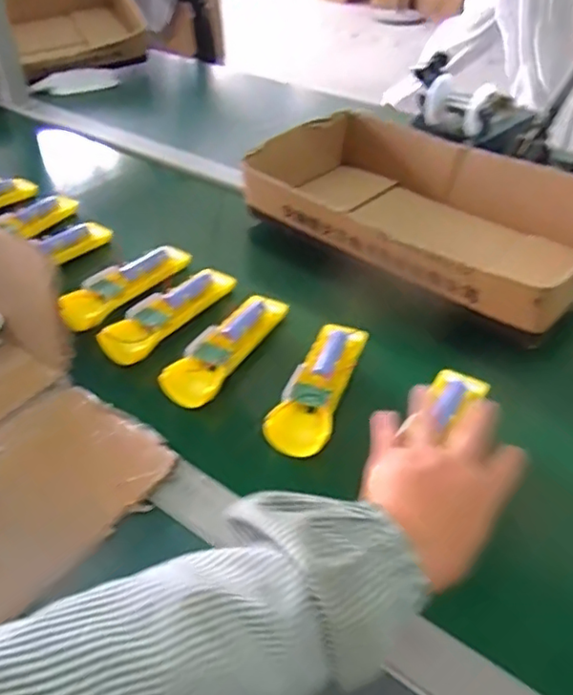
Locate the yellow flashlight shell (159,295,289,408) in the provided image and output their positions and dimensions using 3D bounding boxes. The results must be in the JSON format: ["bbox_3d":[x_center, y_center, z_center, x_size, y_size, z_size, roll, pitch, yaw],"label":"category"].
[{"bbox_3d":[-0.056,-0.005,0.596,0.048,0.024,0.166,19,46,21],"label":"yellow flashlight shell"}]

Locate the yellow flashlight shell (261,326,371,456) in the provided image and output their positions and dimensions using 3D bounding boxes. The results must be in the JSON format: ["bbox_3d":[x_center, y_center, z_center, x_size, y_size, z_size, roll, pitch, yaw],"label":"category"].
[{"bbox_3d":[0.030,0.031,0.557,0.053,0.022,0.159,12,43,14],"label":"yellow flashlight shell"}]

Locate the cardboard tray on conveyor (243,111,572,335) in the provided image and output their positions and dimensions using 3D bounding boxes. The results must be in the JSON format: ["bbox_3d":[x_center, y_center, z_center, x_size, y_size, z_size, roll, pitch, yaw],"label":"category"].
[{"bbox_3d":[0.165,-0.164,0.740,0.413,0.088,0.240,31,51,31],"label":"cardboard tray on conveyor"}]

